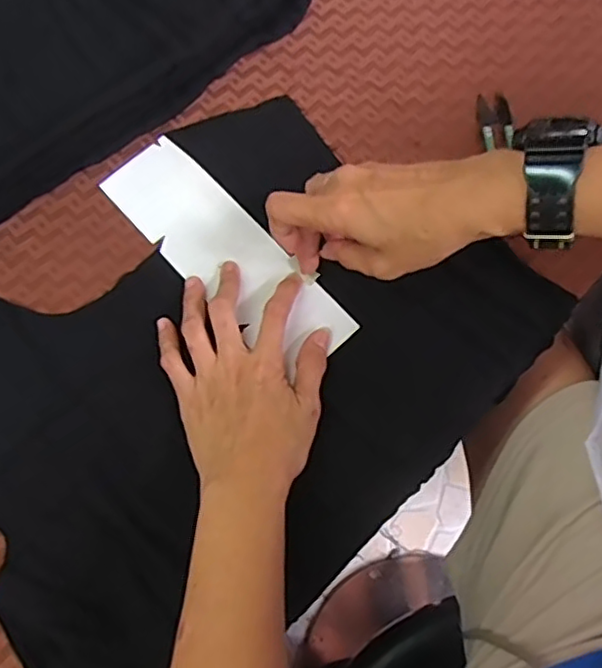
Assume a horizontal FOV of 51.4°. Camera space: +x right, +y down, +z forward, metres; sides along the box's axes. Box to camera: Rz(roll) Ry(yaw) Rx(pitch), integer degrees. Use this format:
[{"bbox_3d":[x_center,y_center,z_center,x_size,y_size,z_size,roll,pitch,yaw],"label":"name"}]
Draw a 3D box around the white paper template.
[{"bbox_3d":[-0.060,-0.064,0.483,0.070,0.007,0.227,-42,74,-8],"label":"white paper template"}]

